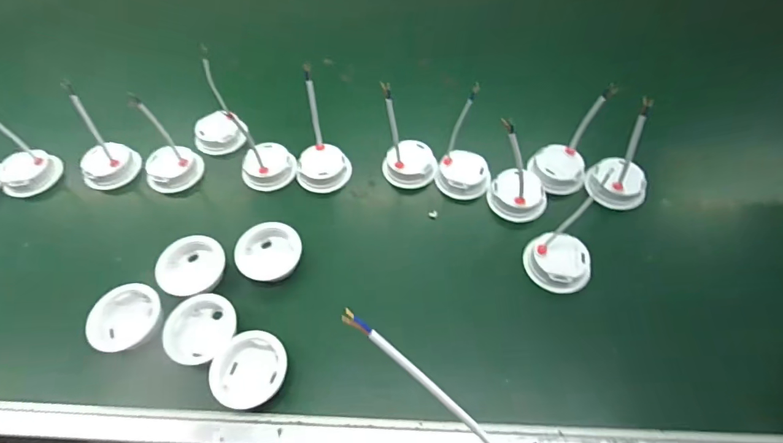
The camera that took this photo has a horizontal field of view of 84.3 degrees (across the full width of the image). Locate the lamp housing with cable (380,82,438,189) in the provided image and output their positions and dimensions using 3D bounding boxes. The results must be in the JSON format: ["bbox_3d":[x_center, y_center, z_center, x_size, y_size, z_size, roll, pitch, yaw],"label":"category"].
[{"bbox_3d":[0.023,-0.110,0.534,0.069,0.144,0.057,-2,55,1],"label":"lamp housing with cable"}]

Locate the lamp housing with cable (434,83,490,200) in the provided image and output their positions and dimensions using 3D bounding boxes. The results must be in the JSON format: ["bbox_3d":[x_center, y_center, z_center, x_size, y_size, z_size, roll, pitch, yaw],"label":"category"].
[{"bbox_3d":[0.092,-0.085,0.524,0.071,0.158,0.056,11,57,9],"label":"lamp housing with cable"}]

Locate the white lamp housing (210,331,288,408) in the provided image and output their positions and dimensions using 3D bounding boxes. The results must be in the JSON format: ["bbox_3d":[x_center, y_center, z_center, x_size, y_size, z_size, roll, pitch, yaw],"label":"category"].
[{"bbox_3d":[-0.138,0.147,0.426,0.069,0.024,0.070,-1,55,1],"label":"white lamp housing"}]

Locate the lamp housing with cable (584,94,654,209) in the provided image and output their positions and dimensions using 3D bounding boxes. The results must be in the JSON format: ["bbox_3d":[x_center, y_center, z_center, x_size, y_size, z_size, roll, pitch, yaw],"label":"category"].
[{"bbox_3d":[0.291,-0.082,0.518,0.056,0.146,0.062,-8,56,-4],"label":"lamp housing with cable"}]

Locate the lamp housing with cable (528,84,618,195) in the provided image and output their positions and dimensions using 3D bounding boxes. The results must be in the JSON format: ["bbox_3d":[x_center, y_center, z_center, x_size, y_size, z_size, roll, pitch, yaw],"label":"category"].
[{"bbox_3d":[0.214,-0.097,0.523,0.070,0.138,0.072,24,60,17],"label":"lamp housing with cable"}]

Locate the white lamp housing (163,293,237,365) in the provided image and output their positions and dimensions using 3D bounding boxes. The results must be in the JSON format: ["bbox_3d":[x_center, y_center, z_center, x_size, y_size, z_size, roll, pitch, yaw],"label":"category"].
[{"bbox_3d":[-0.203,0.110,0.455,0.060,0.024,0.071,23,59,17],"label":"white lamp housing"}]

